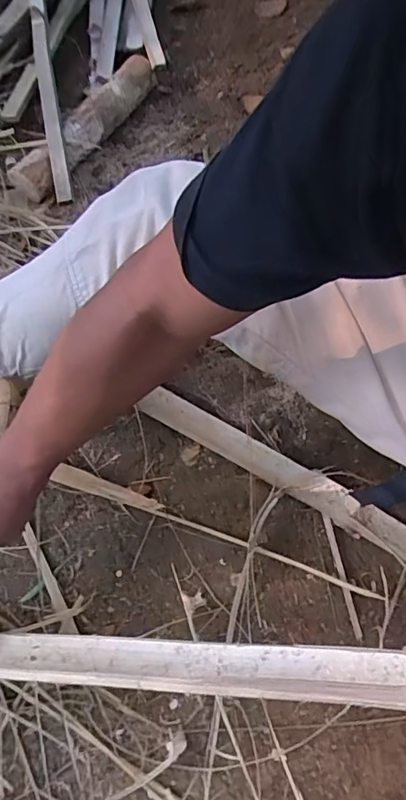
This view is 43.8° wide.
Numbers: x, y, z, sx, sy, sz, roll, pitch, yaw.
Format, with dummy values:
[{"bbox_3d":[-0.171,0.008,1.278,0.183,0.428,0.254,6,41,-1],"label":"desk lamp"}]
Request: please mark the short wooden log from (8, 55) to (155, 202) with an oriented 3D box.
[{"bbox_3d":[-0.191,-0.460,0.842,0.065,0.053,0.345,30,73,9],"label":"short wooden log"}]

